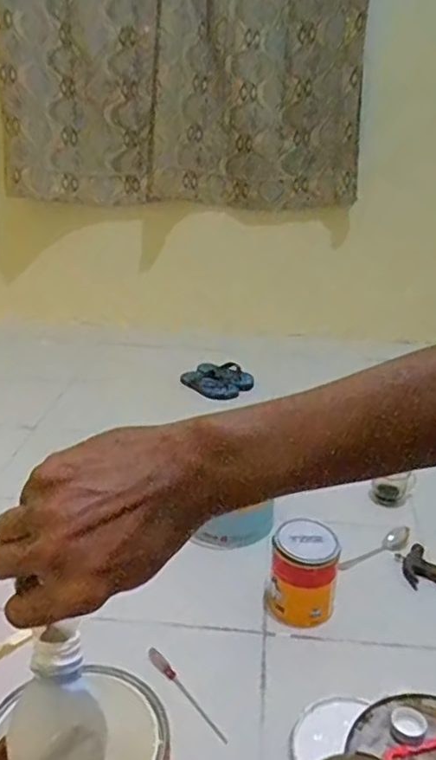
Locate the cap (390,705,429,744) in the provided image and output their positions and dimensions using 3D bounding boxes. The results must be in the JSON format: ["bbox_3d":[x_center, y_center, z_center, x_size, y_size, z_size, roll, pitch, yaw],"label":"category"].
[{"bbox_3d":[0.182,0.329,0.593,0.033,0.010,0.034,2,23,-1],"label":"cap"}]

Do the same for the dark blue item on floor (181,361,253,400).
[{"bbox_3d":[0.006,-0.010,1.852,0.160,0.056,0.198,-21,35,-39],"label":"dark blue item on floor"}]

